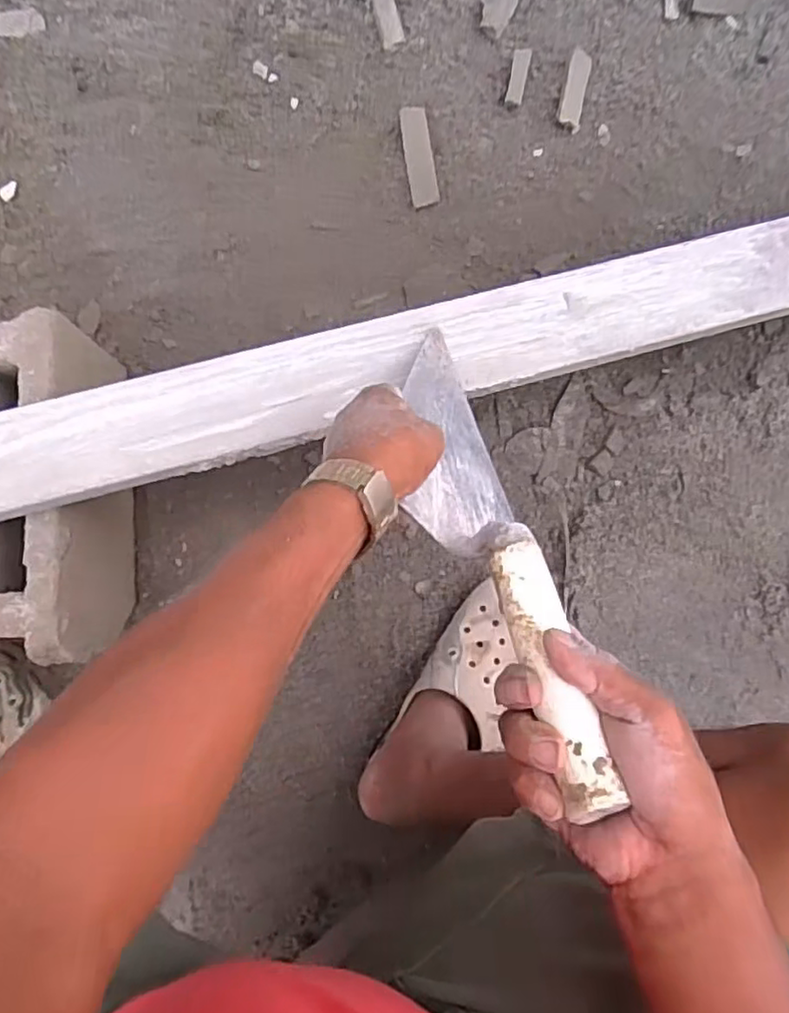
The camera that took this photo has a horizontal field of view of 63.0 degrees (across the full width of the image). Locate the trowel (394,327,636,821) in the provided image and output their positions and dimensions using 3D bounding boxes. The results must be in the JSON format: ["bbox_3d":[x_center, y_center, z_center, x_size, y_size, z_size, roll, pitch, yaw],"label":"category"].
[{"bbox_3d":[0.055,0.017,0.417,0.072,0.080,0.353,-11,43,-3],"label":"trowel"}]

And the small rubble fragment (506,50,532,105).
[{"bbox_3d":[0.140,-0.488,0.730,0.019,0.007,0.061,12,86,-1],"label":"small rubble fragment"}]

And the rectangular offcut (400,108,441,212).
[{"bbox_3d":[0.028,-0.391,0.721,0.031,0.006,0.105,-9,98,2],"label":"rectangular offcut"}]

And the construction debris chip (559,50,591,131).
[{"bbox_3d":[0.207,-0.477,0.738,0.026,0.014,0.086,12,86,-1],"label":"construction debris chip"}]

